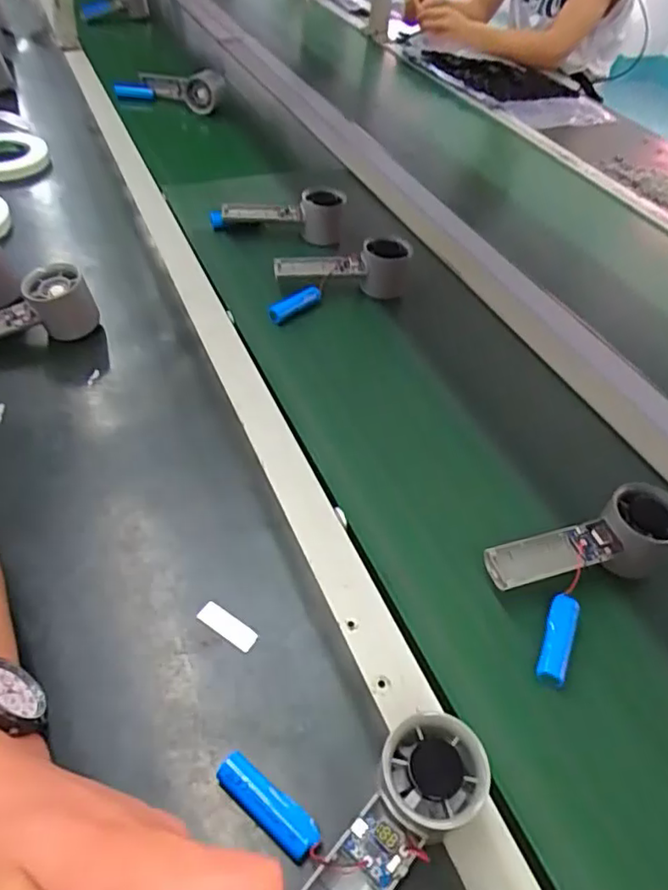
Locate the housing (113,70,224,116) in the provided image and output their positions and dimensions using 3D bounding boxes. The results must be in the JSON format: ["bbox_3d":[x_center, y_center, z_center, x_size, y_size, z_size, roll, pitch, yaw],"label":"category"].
[{"bbox_3d":[-0.276,-0.592,1.032,0.221,0.065,0.044,14,46,25],"label":"housing"}]

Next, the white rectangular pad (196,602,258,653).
[{"bbox_3d":[-0.075,0.128,0.431,0.046,0.004,0.016,29,62,18],"label":"white rectangular pad"}]

